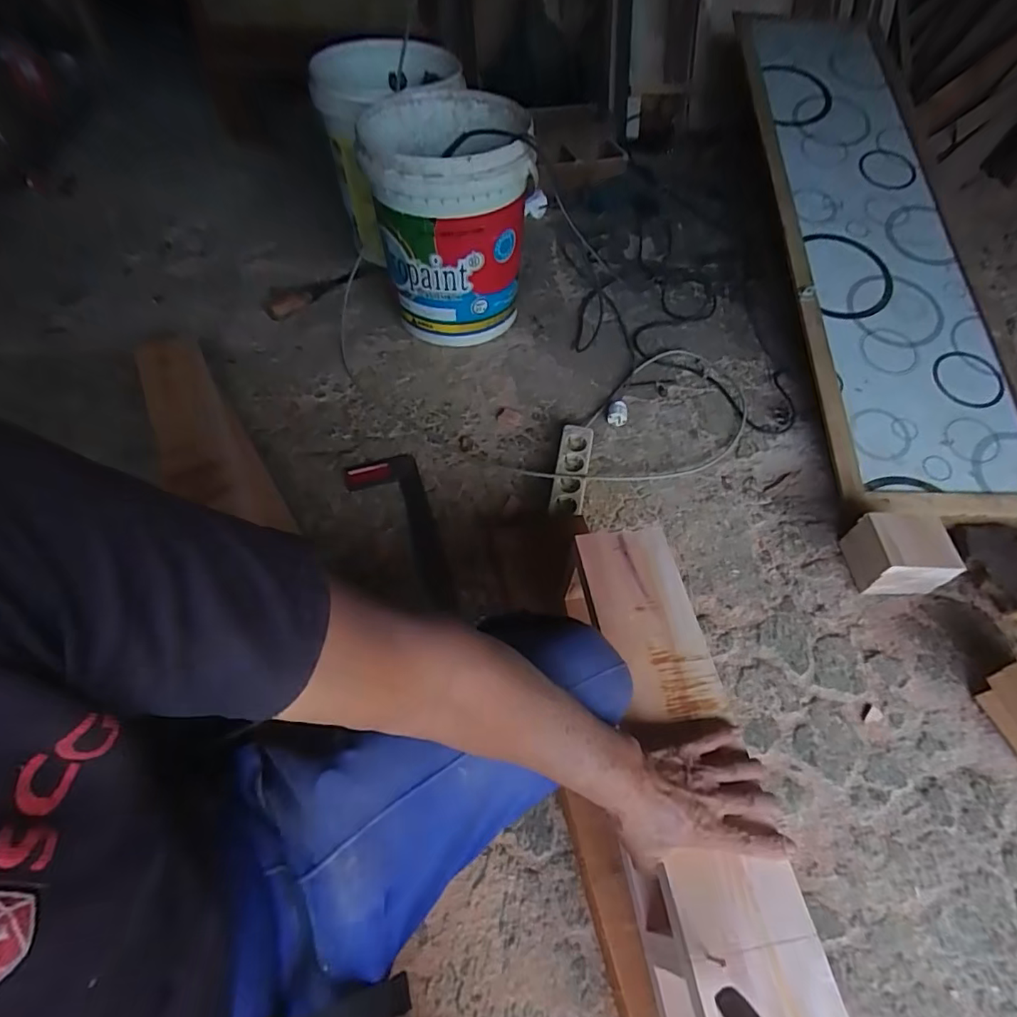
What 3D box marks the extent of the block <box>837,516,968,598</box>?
[{"bbox_3d":[0.609,0.075,0.841,0.122,0.101,0.096,3,56,0],"label":"block"}]

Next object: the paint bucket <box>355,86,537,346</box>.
[{"bbox_3d":[-0.108,-0.539,1.056,0.290,0.380,0.293,-3,56,-4],"label":"paint bucket"}]

